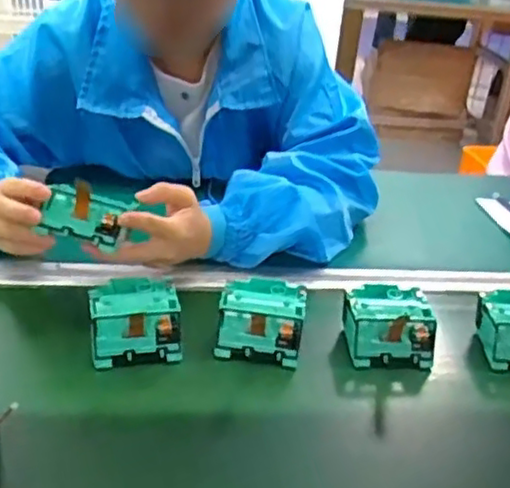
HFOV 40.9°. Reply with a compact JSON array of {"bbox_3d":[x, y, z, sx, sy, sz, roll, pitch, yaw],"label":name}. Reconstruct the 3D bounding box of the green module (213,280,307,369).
[{"bbox_3d":[0.004,0.068,0.611,0.077,0.042,0.077,7,27,3],"label":"green module"}]

